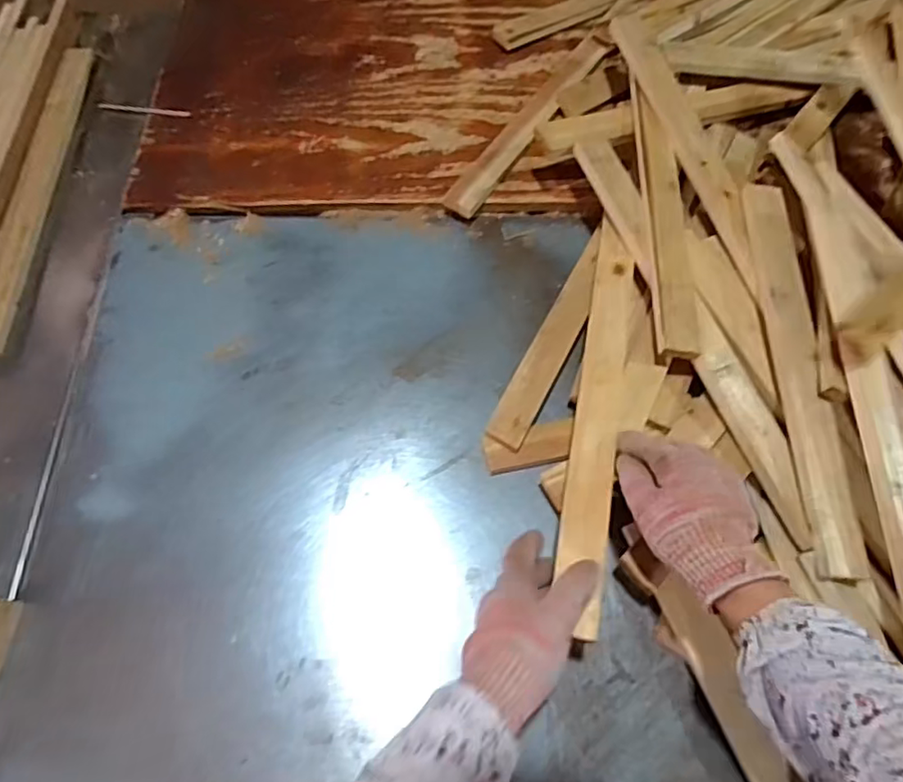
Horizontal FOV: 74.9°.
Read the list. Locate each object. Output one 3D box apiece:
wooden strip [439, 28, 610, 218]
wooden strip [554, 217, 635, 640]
[{"bbox_3d":[0.114,-0.375,0.798,0.043,0.018,0.400,31,68,12],"label":"wooden strip"},{"bbox_3d":[0.142,0.007,0.561,0.042,0.012,0.419,12,61,4],"label":"wooden strip"}]

